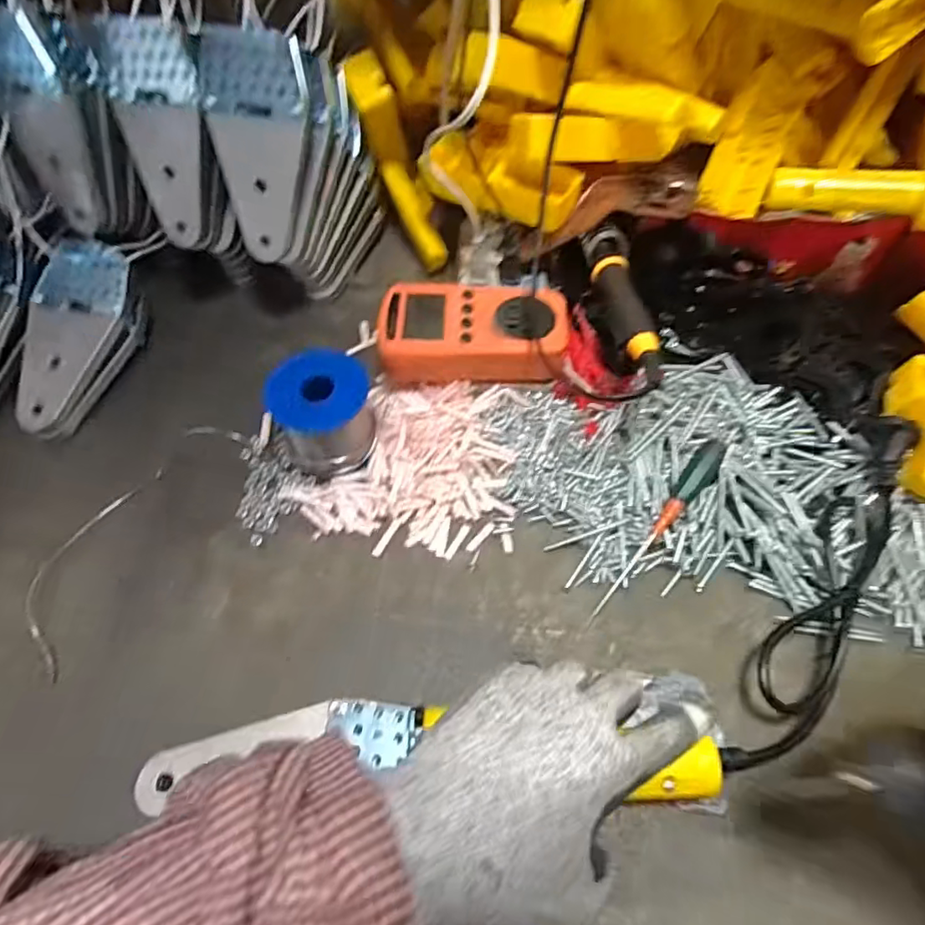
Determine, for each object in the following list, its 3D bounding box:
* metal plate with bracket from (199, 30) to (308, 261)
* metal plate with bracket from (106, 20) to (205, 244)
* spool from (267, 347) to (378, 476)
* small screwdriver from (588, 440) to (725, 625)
[{"bbox_3d":[-0.137,-0.209,0.393,0.065,0.133,0.007,5,32,0],"label":"metal plate with bracket"},{"bbox_3d":[-0.205,-0.224,0.402,0.066,0.134,0.017,7,31,5],"label":"metal plate with bracket"},{"bbox_3d":[-0.093,-0.036,0.392,0.062,0.058,0.062,0,59,-1],"label":"spool"},{"bbox_3d":[0.124,0.043,0.368,0.016,0.014,0.138,36,84,18],"label":"small screwdriver"}]

